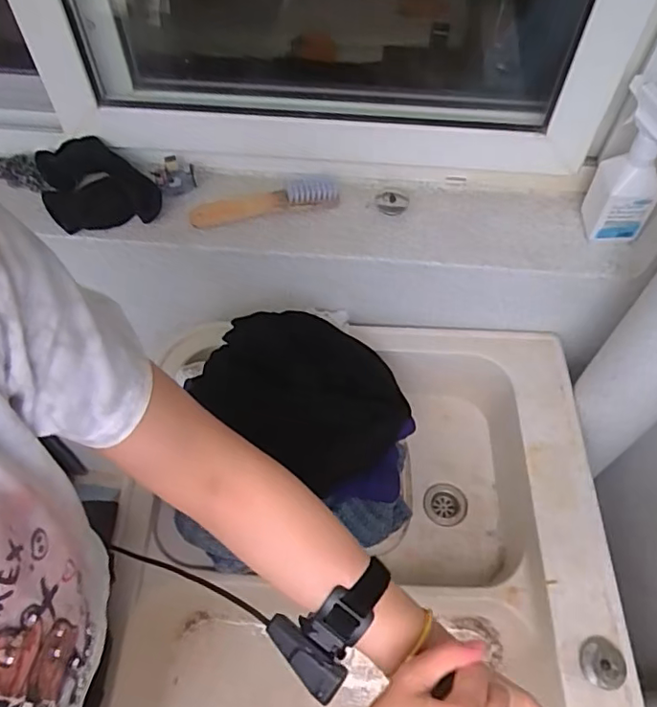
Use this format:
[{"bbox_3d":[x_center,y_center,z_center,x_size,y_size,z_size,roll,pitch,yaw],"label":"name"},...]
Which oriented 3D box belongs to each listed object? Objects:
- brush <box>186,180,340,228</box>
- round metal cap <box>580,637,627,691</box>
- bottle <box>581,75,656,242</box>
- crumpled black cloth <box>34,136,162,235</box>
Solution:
[{"bbox_3d":[-0.087,-0.204,0.776,0.200,0.041,0.040,-7,57,-6],"label":"brush"},{"bbox_3d":[0.298,0.335,0.616,0.043,0.015,0.047,7,57,4],"label":"round metal cap"},{"bbox_3d":[0.370,-0.219,0.699,0.059,0.205,0.078,-2,57,-2],"label":"bottle"},{"bbox_3d":[-0.316,-0.229,0.774,0.137,0.062,0.155,-24,60,-16],"label":"crumpled black cloth"}]

